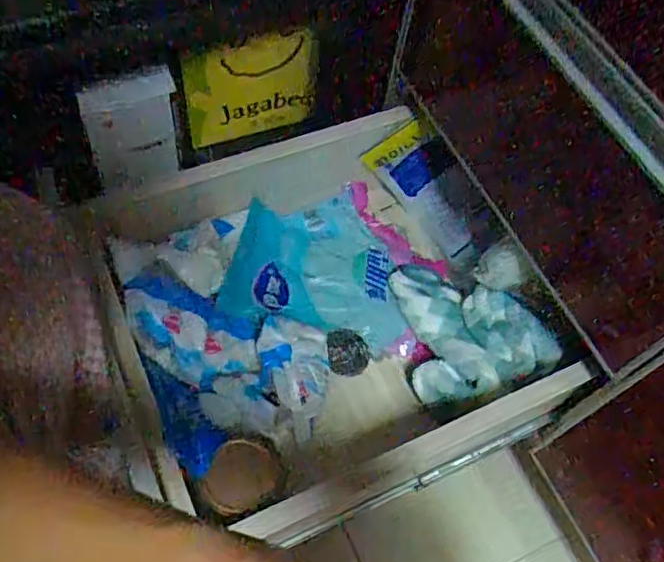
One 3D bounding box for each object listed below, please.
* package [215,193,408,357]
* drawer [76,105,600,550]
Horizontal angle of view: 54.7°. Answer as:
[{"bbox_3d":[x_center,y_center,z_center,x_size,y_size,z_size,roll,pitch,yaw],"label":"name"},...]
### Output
[{"bbox_3d":[-0.013,-0.026,0.755,0.209,0.060,0.208,4,61,-2],"label":"package"},{"bbox_3d":[0.002,0.016,0.710,0.434,0.138,0.365,-16,64,-13],"label":"drawer"}]

